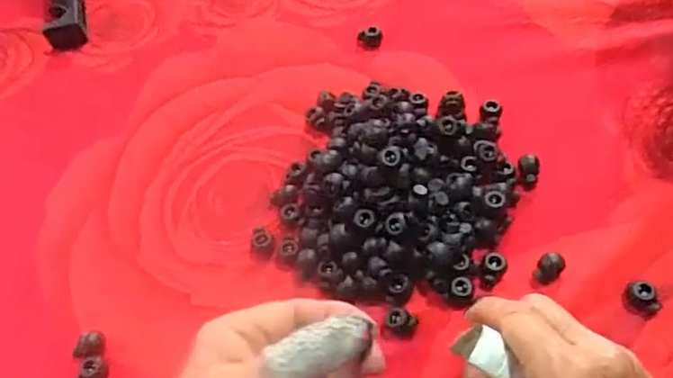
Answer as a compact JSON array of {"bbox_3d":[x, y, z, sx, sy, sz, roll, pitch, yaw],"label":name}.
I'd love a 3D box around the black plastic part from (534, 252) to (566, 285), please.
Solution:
[{"bbox_3d":[0.125,0.047,0.345,0.014,0.011,0.017,31,65,21],"label":"black plastic part"}]

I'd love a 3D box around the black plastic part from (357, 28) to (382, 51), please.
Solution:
[{"bbox_3d":[0.027,-0.121,0.468,0.018,0.011,0.016,-13,58,-4],"label":"black plastic part"}]

